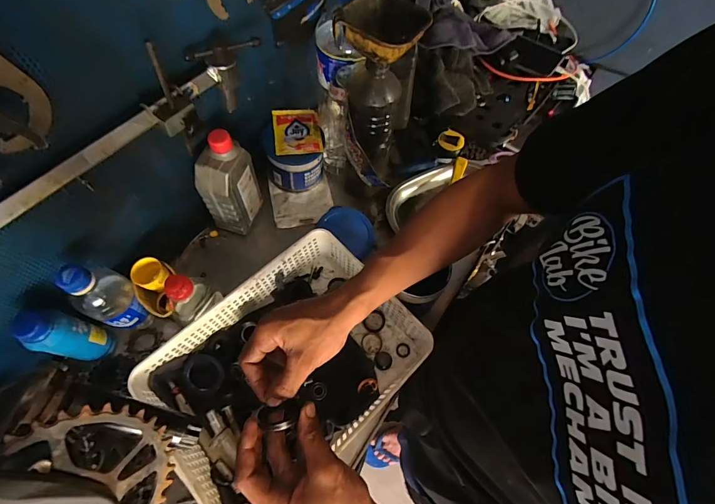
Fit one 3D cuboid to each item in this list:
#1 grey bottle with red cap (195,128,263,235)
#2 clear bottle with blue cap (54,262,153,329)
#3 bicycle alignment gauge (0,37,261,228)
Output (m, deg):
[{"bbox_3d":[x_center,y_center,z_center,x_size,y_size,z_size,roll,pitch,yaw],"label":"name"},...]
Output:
[{"bbox_3d":[-0.198,-0.102,0.557,0.053,0.179,0.088,20,65,6],"label":"grey bottle with red cap"},{"bbox_3d":[-0.326,0.061,0.469,0.058,0.151,0.061,28,66,10],"label":"clear bottle with blue cap"},{"bbox_3d":[-0.263,-0.108,0.393,0.052,0.086,0.432,33,67,12],"label":"bicycle alignment gauge"}]

